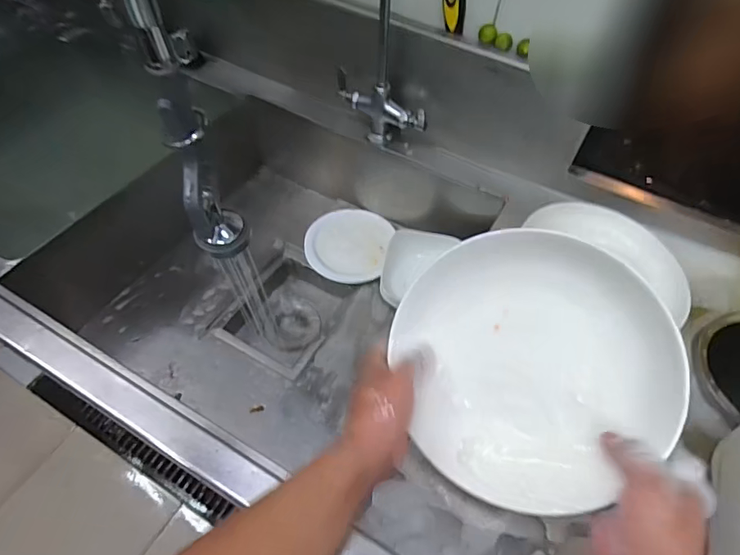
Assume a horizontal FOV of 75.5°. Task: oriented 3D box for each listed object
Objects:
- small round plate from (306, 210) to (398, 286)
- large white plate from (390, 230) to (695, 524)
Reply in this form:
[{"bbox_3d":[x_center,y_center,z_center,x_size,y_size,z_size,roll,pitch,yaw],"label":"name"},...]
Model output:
[{"bbox_3d":[-0.046,-0.070,0.979,0.164,0.019,0.170,1,56,-1],"label":"small round plate"},{"bbox_3d":[0.147,0.086,0.451,0.240,0.042,0.250,4,98,29],"label":"large white plate"}]

